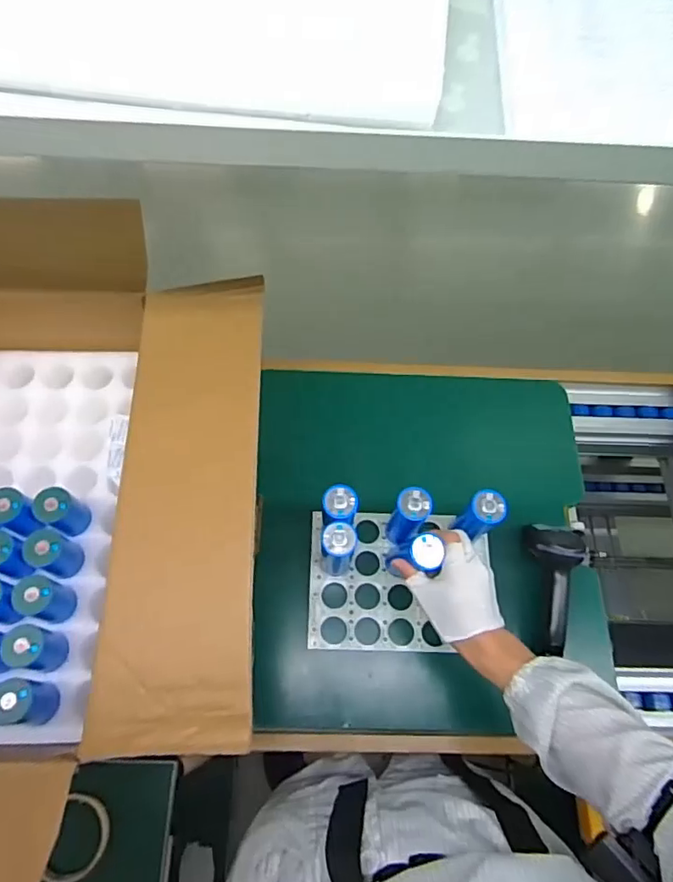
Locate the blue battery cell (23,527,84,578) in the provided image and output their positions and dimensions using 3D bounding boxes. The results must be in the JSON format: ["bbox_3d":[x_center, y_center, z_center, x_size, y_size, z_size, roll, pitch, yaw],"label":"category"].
[{"bbox_3d":[-0.306,0.121,0.597,0.044,0.070,0.043,1,66,-2],"label":"blue battery cell"}]

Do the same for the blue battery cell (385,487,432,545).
[{"bbox_3d":[0.085,0.096,0.668,0.038,0.124,0.041,1,66,-2],"label":"blue battery cell"}]

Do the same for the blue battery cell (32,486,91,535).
[{"bbox_3d":[-0.304,0.080,0.610,0.038,0.070,0.038,1,66,-2],"label":"blue battery cell"}]

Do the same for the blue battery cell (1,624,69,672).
[{"bbox_3d":[-0.302,0.206,0.546,0.038,0.055,0.041,9,66,2],"label":"blue battery cell"}]

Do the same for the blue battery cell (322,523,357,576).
[{"bbox_3d":[0.003,0.133,0.660,0.037,0.131,0.035,-2,66,-4],"label":"blue battery cell"}]

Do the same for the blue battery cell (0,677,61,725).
[{"bbox_3d":[-0.303,0.253,0.529,0.039,0.066,0.041,-2,66,-4],"label":"blue battery cell"}]

